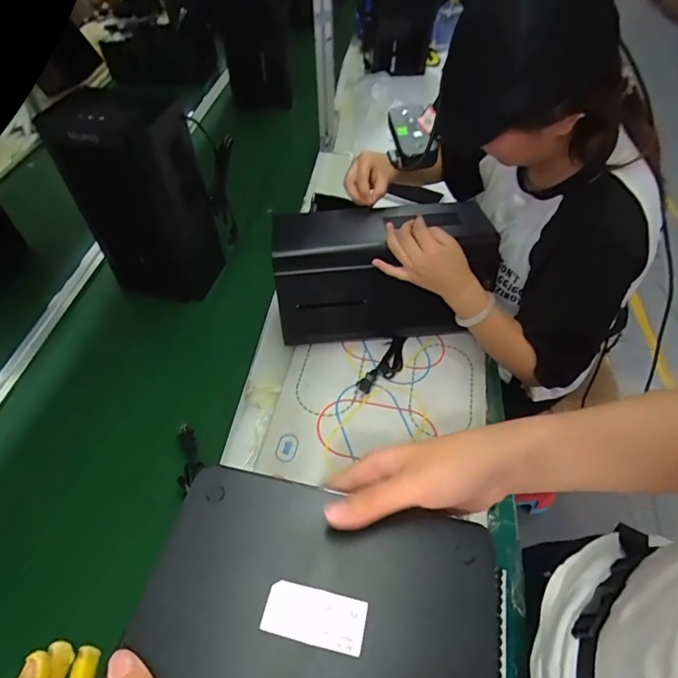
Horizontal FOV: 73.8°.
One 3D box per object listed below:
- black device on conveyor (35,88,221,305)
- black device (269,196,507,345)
[{"bbox_3d":[-0.353,-0.242,0.827,0.184,0.355,0.145,10,46,15],"label":"black device on conveyor"},{"bbox_3d":[0.075,-0.113,0.771,0.348,0.182,0.164,-2,44,3],"label":"black device"}]

